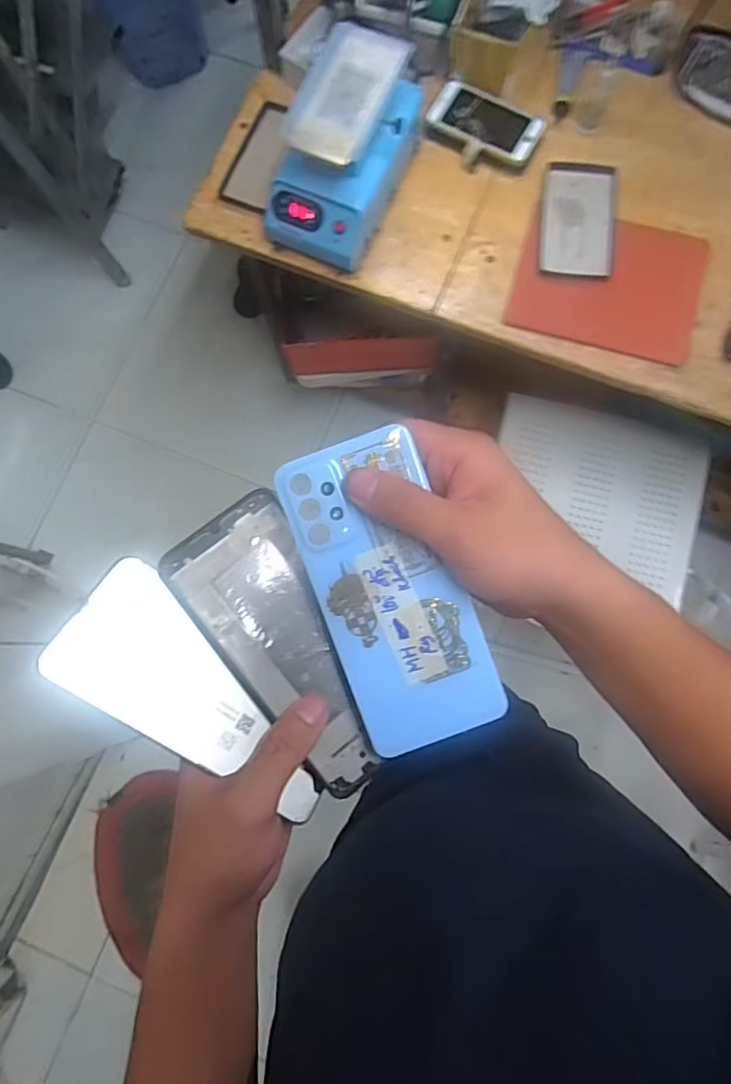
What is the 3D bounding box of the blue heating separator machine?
[{"bbox_3d":[-0.018,-0.511,0.760,0.144,0.139,0.239,26,82,5],"label":"blue heating separator machine"}]

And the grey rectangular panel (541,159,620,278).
[{"bbox_3d":[0.295,-0.447,0.799,0.096,0.022,0.161,6,81,2],"label":"grey rectangular panel"}]

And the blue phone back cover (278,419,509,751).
[{"bbox_3d":[0.013,0.027,0.300,0.076,0.006,0.162,-24,93,-3],"label":"blue phone back cover"}]

